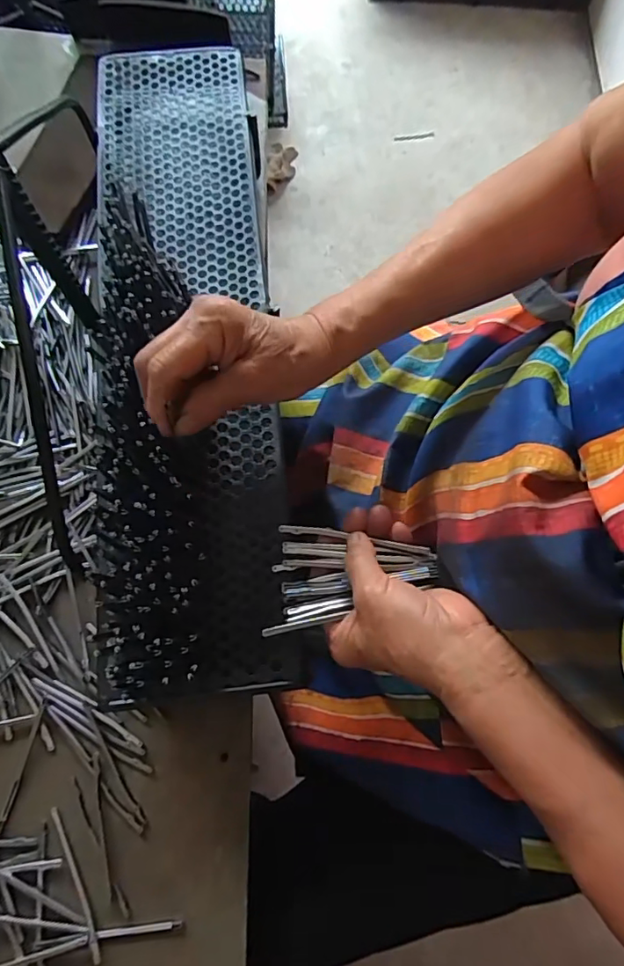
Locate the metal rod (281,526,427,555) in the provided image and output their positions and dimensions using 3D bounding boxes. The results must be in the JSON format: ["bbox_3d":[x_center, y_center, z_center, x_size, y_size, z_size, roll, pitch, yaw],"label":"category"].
[{"bbox_3d":[0.029,0.039,0.362,0.106,0.004,0.008,9,74,9],"label":"metal rod"}]

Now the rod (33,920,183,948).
[{"bbox_3d":[-0.149,0.331,0.379,0.105,0.005,0.006,-5,75,-2],"label":"rod"}]

